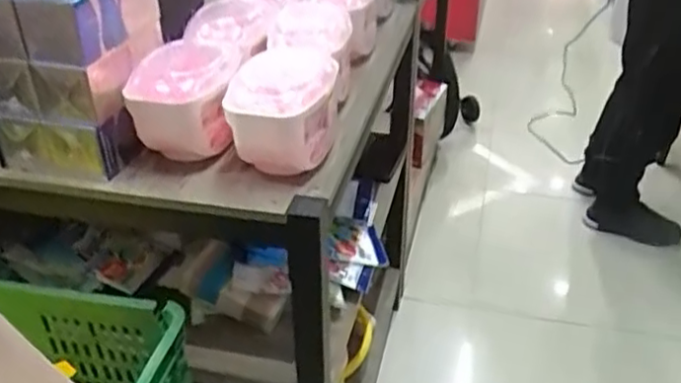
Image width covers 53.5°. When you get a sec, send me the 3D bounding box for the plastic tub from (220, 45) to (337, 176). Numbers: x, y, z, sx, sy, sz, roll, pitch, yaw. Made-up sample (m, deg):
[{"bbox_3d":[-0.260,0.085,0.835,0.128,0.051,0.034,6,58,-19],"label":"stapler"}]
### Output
[{"bbox_3d":[-0.070,-0.105,0.857,0.116,0.112,0.175,5,35,8],"label":"plastic tub"}]

